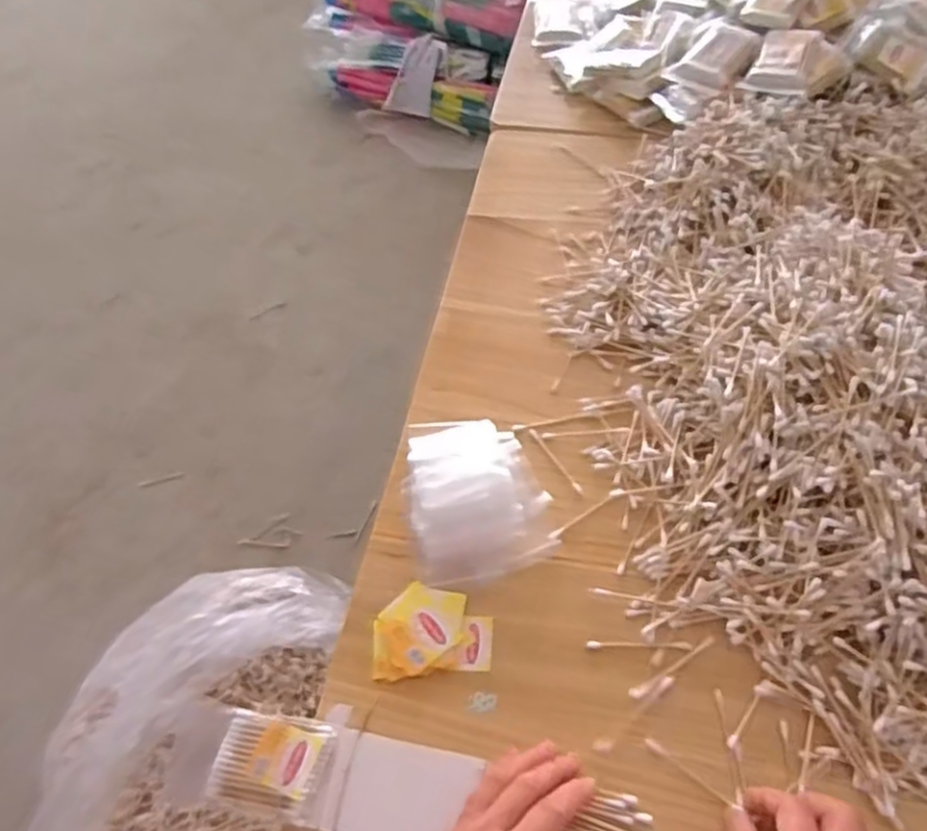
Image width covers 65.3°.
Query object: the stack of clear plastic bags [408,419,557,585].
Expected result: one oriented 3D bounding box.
[{"bbox_3d":[0.007,0.056,0.556,0.101,0.034,0.130,-13,57,-4],"label":"stack of clear plastic bags"}]

